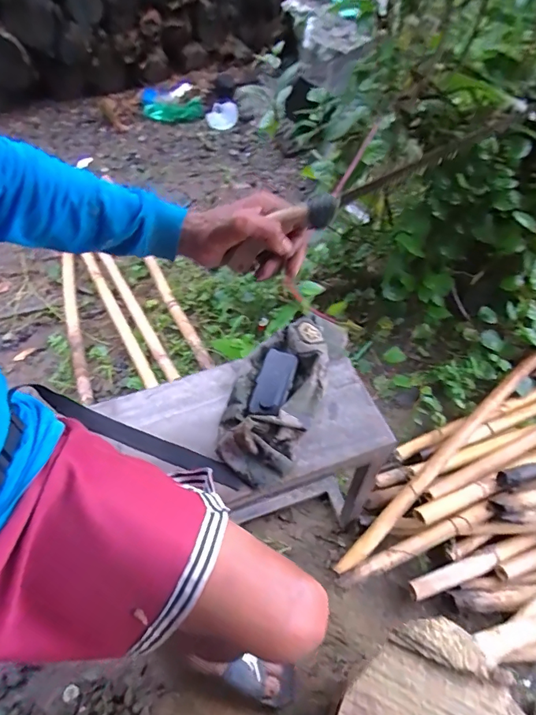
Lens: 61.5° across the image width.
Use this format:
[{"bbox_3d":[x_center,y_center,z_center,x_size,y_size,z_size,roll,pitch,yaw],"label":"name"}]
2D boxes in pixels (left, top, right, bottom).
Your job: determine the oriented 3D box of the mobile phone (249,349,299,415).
[{"bbox_3d":[0.007,0.035,0.622,0.048,0.015,0.100,15,57,12],"label":"mobile phone"}]

